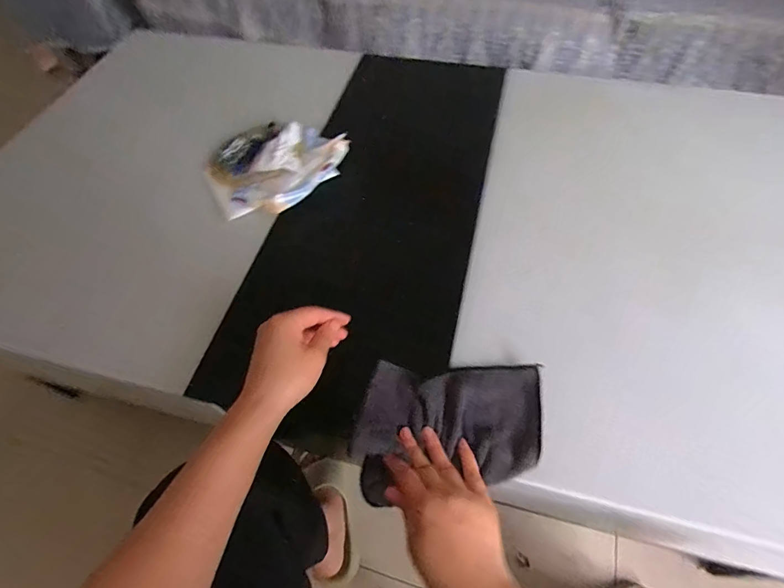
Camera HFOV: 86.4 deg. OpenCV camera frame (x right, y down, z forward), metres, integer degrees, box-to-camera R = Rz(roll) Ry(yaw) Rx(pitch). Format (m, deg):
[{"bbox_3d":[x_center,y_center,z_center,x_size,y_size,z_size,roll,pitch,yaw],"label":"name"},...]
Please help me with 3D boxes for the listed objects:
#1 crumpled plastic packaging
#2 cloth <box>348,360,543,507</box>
[{"bbox_3d":[-0.182,-0.200,0.615,0.171,0.049,0.196,33,65,20],"label":"crumpled plastic packaging"},{"bbox_3d":[0.059,0.135,0.422,0.188,0.011,0.133,1,58,3],"label":"cloth"}]

